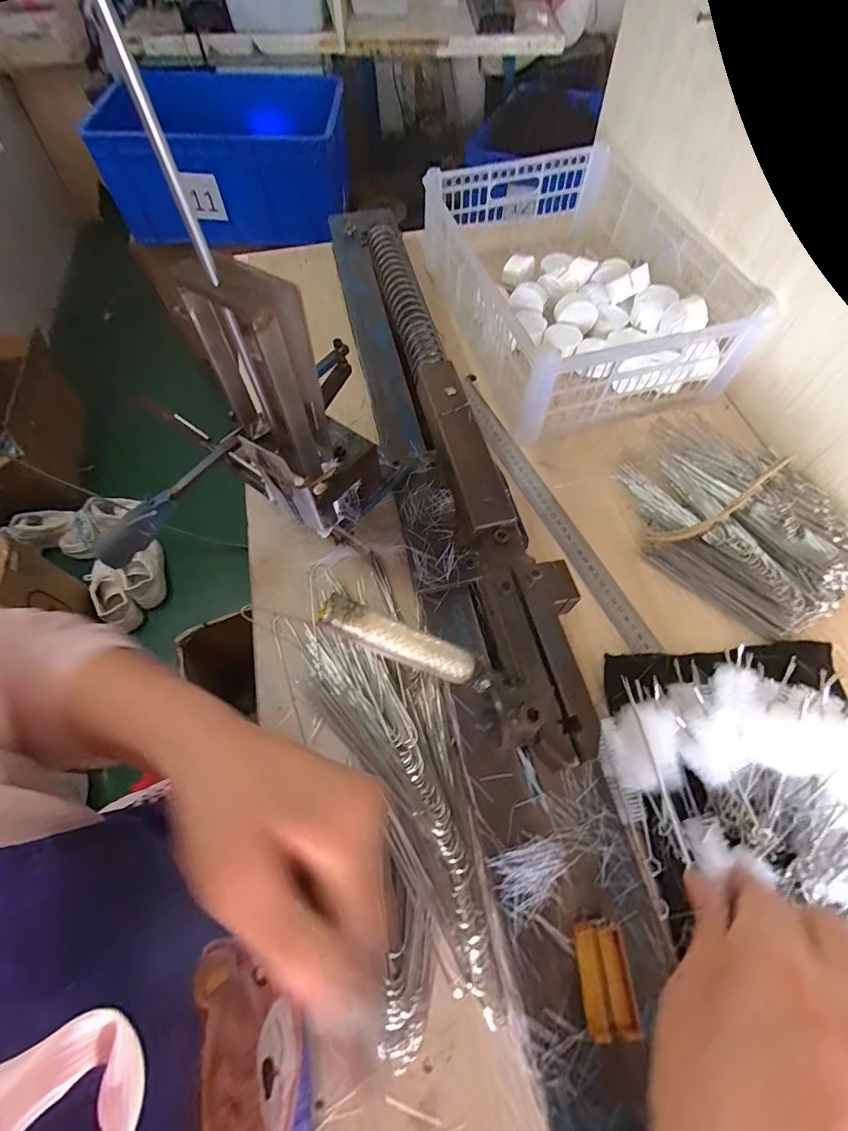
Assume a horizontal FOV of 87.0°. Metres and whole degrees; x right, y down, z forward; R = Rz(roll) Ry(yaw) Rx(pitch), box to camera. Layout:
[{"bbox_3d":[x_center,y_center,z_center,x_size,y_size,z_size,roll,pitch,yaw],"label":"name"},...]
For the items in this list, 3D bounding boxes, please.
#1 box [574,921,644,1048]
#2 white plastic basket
[{"bbox_3d":[0.109,0.251,0.270,0.028,0.013,0.054,-5,62,-3],"label":"box"},{"bbox_3d":[0.187,-0.370,0.577,0.277,0.107,0.398,-15,65,-6],"label":"white plastic basket"}]

